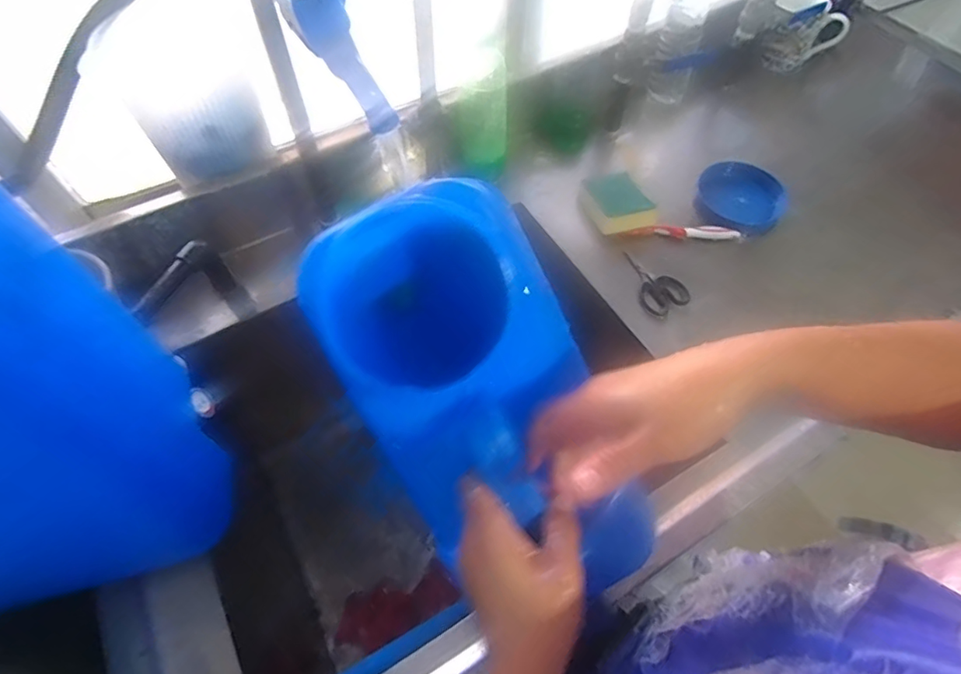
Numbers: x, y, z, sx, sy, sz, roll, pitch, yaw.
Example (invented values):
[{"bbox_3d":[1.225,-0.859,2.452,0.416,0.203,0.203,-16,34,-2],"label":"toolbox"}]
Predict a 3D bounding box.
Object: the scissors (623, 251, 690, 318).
[{"bbox_3d":[0.222,-0.075,0.680,0.061,0.007,0.100,-22,60,-14],"label":"scissors"}]

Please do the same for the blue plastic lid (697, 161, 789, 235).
[{"bbox_3d":[0.372,-0.200,0.745,0.117,0.038,0.110,0,57,0],"label":"blue plastic lid"}]

